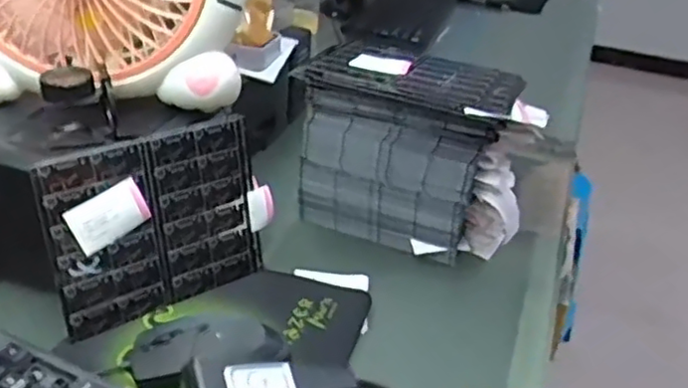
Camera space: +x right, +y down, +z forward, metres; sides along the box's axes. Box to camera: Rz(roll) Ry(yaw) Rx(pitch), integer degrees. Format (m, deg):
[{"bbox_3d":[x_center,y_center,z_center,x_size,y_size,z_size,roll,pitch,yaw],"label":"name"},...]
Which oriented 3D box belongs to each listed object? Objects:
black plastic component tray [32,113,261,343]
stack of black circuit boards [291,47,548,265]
[{"bbox_3d":[-0.146,0.023,0.547,0.171,0.141,0.006,-19,26,-36],"label":"black plastic component tray"},{"bbox_3d":[0.077,-0.044,0.688,0.202,0.164,0.147,22,34,25],"label":"stack of black circuit boards"}]

